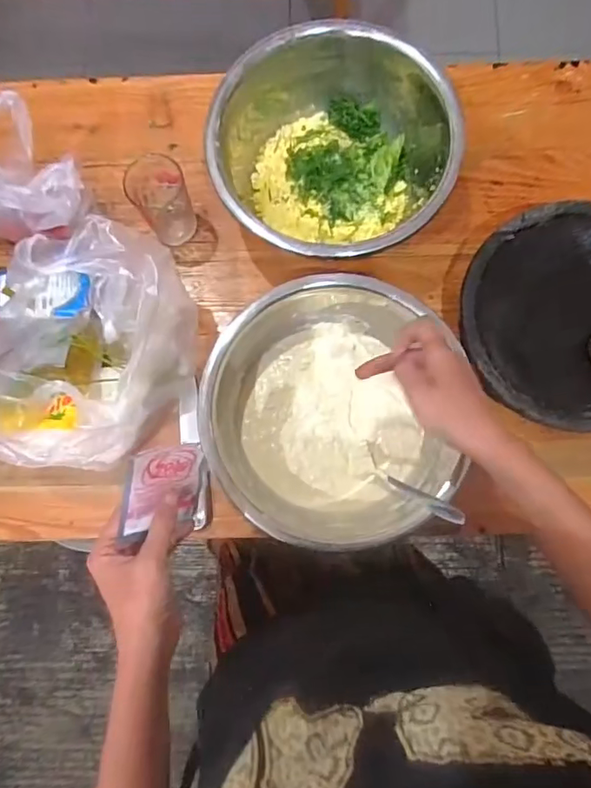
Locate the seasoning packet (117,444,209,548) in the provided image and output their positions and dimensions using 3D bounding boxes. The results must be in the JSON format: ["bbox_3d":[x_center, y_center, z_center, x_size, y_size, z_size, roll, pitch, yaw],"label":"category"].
[{"bbox_3d":[-0.107,0.081,0.430,0.009,0.072,0.081,27,111,41],"label":"seasoning packet"}]

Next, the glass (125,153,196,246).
[{"bbox_3d":[-0.158,-0.231,0.629,0.064,0.076,0.076,-29,81,-4],"label":"glass"}]

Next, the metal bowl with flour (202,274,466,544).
[{"bbox_3d":[0.039,0.018,0.560,0.254,0.084,0.263,0,81,1],"label":"metal bowl with flour"}]

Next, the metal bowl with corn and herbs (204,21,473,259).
[{"bbox_3d":[0.038,-0.279,0.594,0.256,0.118,0.232,-12,81,-1],"label":"metal bowl with corn and herbs"}]

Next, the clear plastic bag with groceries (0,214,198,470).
[{"bbox_3d":[-0.211,-0.041,0.551,0.198,0.137,0.217,-6,81,0],"label":"clear plastic bag with groceries"}]

